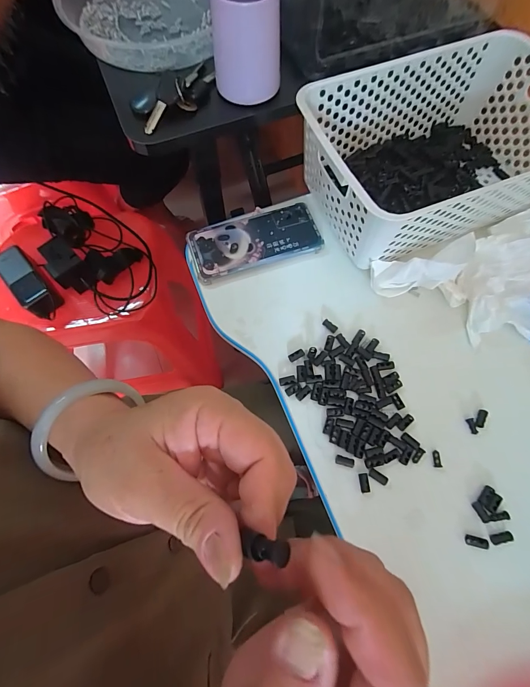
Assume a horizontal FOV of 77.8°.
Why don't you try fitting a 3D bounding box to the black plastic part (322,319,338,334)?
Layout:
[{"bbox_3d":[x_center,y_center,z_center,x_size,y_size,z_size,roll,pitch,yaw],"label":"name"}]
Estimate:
[{"bbox_3d":[0.077,-0.021,0.390,0.009,0.004,0.019,-43,76,-15],"label":"black plastic part"}]

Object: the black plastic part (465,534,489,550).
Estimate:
[{"bbox_3d":[0.196,0.183,0.303,0.020,0.004,0.009,12,70,4],"label":"black plastic part"}]

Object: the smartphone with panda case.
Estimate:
[{"bbox_3d":[-0.013,-0.130,0.416,0.158,0.014,0.077,-18,71,-8],"label":"smartphone with panda case"}]

